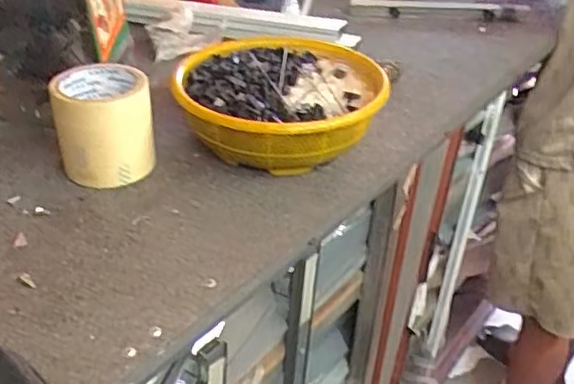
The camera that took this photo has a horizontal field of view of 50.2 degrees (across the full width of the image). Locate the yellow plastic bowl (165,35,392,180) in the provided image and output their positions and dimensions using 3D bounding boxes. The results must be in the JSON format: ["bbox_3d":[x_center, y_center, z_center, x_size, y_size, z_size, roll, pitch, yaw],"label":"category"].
[{"bbox_3d":[-0.005,-0.105,0.689,0.224,0.068,0.240,1,34,-1],"label":"yellow plastic bowl"}]

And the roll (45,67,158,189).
[{"bbox_3d":[-0.184,-0.068,0.625,0.092,0.094,0.091,-7,35,-14],"label":"roll"}]

